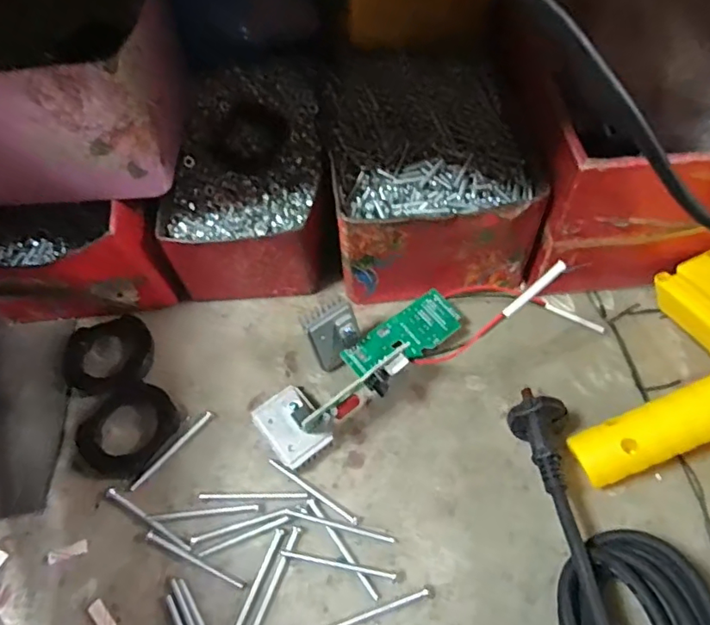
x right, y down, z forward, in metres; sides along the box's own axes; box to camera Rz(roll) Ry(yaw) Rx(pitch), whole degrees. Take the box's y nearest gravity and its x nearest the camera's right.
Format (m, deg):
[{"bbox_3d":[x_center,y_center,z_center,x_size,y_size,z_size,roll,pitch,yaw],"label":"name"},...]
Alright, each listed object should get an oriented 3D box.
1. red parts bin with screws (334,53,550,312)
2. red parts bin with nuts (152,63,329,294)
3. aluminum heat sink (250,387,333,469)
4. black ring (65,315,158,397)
[{"bbox_3d":[0.050,-0.104,0.390,0.122,0.084,0.170,-5,58,0],"label":"red parts bin with screws"},{"bbox_3d":[-0.078,-0.099,0.404,0.114,0.070,0.176,-6,58,0],"label":"red parts bin with nuts"},{"bbox_3d":[-0.037,0.071,0.326,0.033,0.016,0.044,-35,62,-17],"label":"aluminum heat sink"},{"bbox_3d":[-0.166,0.027,0.362,0.057,0.011,0.051,-16,58,-7],"label":"black ring"}]

